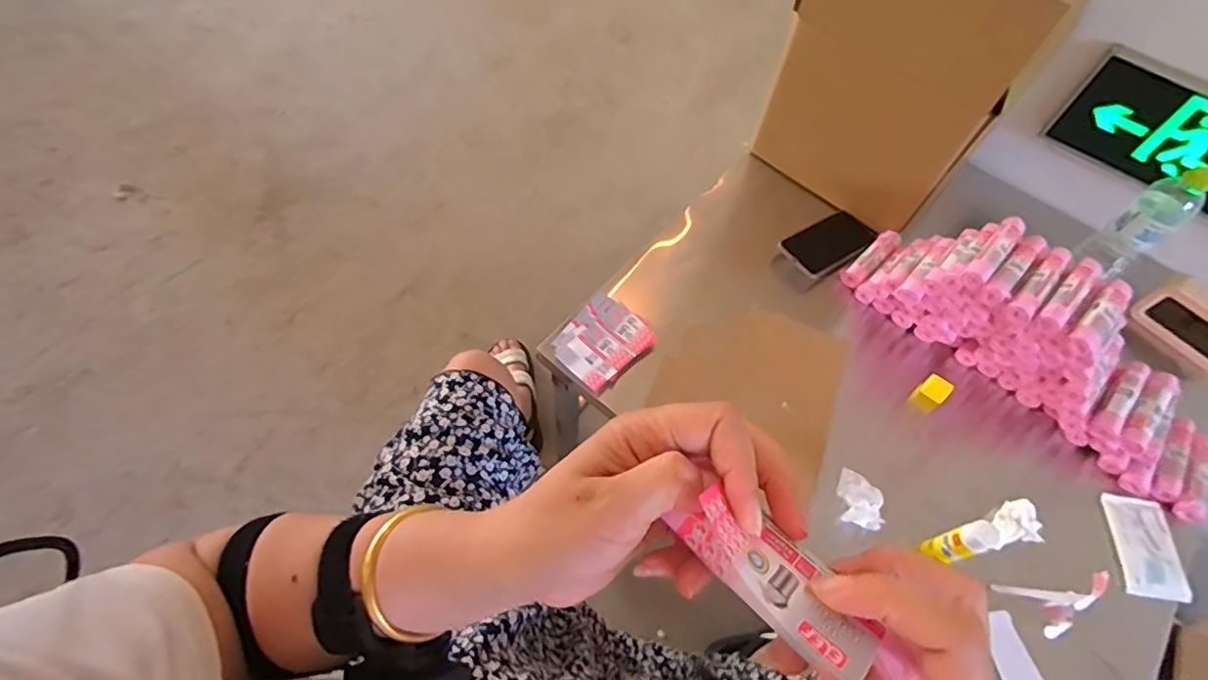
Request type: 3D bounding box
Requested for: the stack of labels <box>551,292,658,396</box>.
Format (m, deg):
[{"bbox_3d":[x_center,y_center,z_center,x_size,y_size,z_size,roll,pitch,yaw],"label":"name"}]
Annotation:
[{"bbox_3d":[-0.001,0.000,0.802,0.104,0.017,0.130,39,64,17],"label":"stack of labels"}]

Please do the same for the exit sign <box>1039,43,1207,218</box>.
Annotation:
[{"bbox_3d":[0.833,-0.269,0.824,0.340,0.148,0.032,38,64,17],"label":"exit sign"}]

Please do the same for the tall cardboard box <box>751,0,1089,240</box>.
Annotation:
[{"bbox_3d":[0.450,-0.431,0.861,0.305,0.349,0.300,38,64,17],"label":"tall cardboard box"}]

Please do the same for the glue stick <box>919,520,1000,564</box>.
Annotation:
[{"bbox_3d":[0.394,0.225,0.646,0.022,0.101,0.028,-27,65,-19],"label":"glue stick"}]

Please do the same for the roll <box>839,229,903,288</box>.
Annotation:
[{"bbox_3d":[0.427,-0.130,0.928,0.128,0.023,0.036,-38,69,-23],"label":"roll"}]

